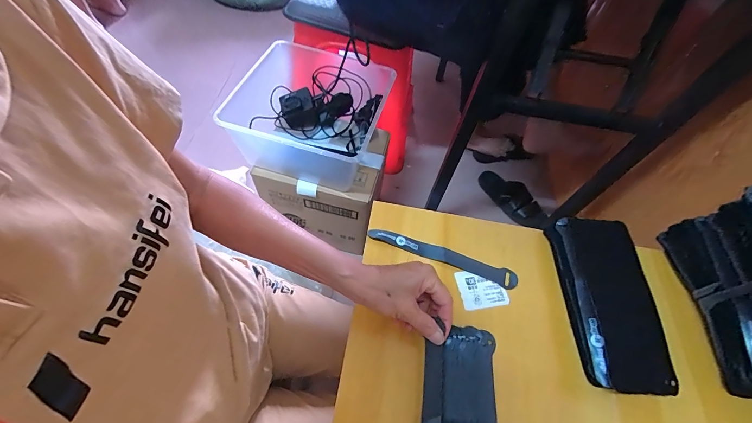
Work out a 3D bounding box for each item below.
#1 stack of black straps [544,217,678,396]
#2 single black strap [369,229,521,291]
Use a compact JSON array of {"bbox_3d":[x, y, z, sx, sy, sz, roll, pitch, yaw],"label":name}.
[{"bbox_3d":[0.277,0.103,0.389,0.083,0.038,0.203,2,58,-3],"label":"stack of black straps"},{"bbox_3d":[0.087,0.057,0.421,0.195,0.016,0.022,19,58,7],"label":"single black strap"}]

